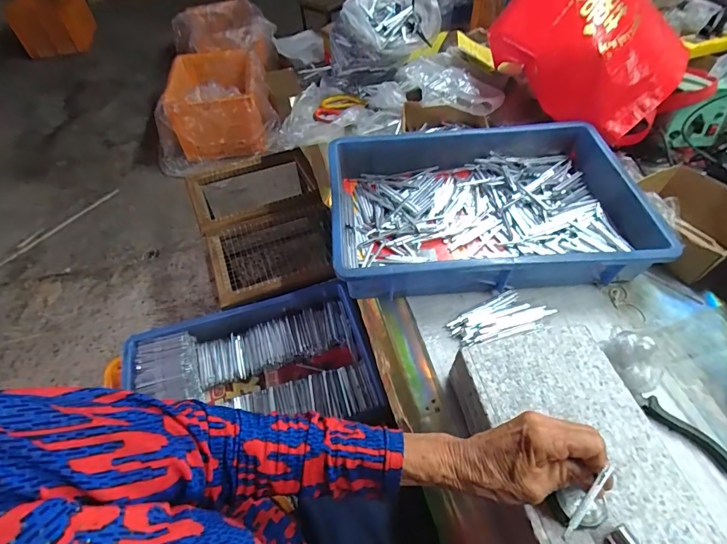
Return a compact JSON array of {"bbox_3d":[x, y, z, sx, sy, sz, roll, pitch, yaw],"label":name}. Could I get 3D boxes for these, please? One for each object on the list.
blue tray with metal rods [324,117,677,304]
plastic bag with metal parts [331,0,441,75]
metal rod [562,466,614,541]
[{"bbox_3d":[0.173,-0.101,0.592,0.426,0.084,0.289,-5,51,-1],"label":"blue tray with metal rods"},{"bbox_3d":[0.045,-0.514,0.861,0.203,0.158,0.147,-17,52,-11],"label":"plastic bag with metal parts"},{"bbox_3d":[0.151,0.155,0.265,0.058,0.006,0.005,-44,60,-12],"label":"metal rod"}]

